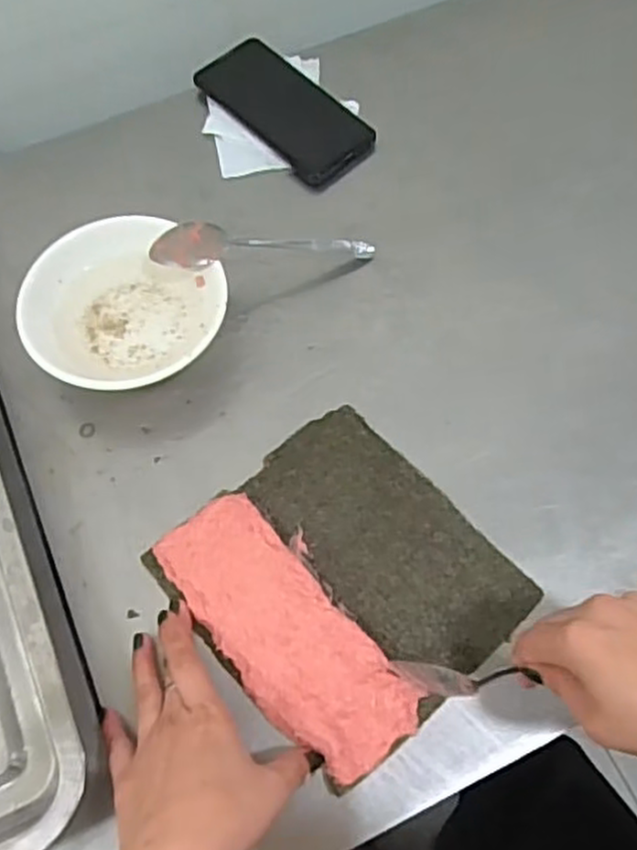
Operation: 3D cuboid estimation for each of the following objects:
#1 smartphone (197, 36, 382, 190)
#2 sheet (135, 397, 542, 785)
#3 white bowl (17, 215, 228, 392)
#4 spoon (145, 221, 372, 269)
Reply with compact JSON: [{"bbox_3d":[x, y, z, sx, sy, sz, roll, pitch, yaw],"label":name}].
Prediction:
[{"bbox_3d":[-0.030,-0.282,0.649,0.080,0.009,0.167,-42,71,-14],"label":"smartphone"},{"bbox_3d":[0.015,0.098,0.472,0.175,0.013,0.190,-39,69,-19],"label":"sheet"},{"bbox_3d":[-0.139,-0.080,0.533,0.134,0.048,0.132,-1,67,2],"label":"white bowl"},{"bbox_3d":[-0.037,-0.137,0.560,0.177,0.024,0.036,-5,65,-22],"label":"spoon"}]

